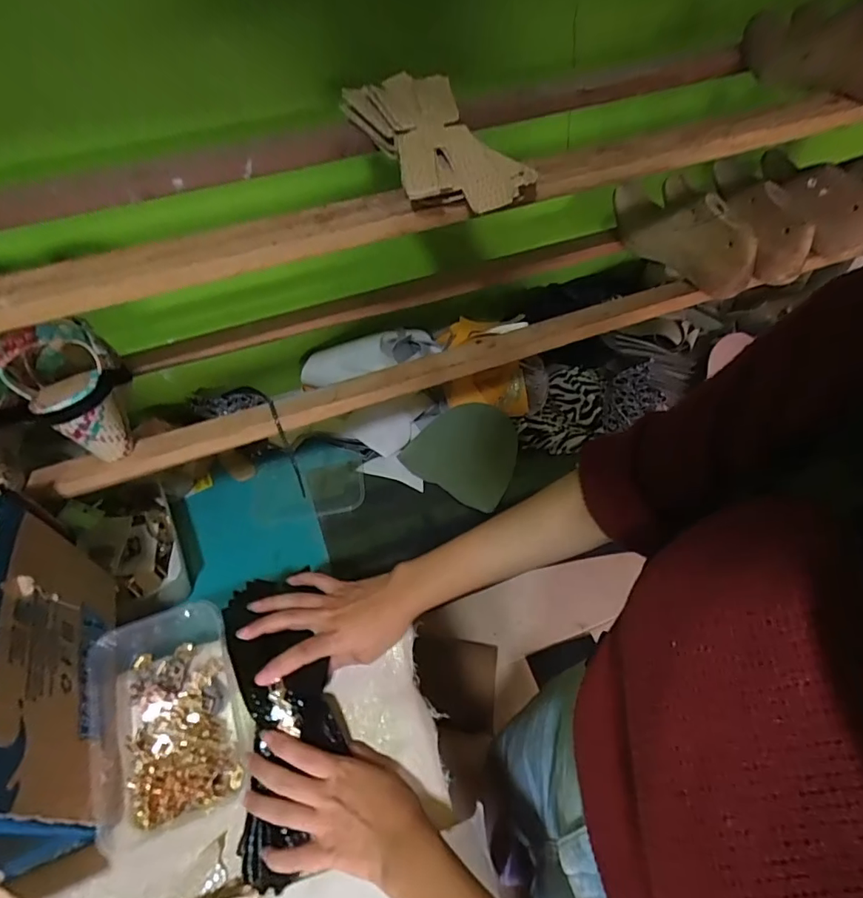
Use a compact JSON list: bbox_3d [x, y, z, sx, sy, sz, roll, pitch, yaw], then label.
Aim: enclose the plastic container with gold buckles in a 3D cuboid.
[{"bbox_3d":[-0.233,0.228,0.452,0.129,0.073,0.181,-16,52,-14],"label":"plastic container with gold buckles"}]

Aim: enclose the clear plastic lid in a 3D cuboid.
[{"bbox_3d":[-0.192,0.052,0.783,0.169,0.020,0.125,-7,51,-3],"label":"clear plastic lid"}]

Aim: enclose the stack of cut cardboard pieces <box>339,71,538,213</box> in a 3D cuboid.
[{"bbox_3d":[-0.002,-0.289,0.462,0.102,0.041,0.251,-19,52,-12],"label":"stack of cut cardboard pieces"}]

